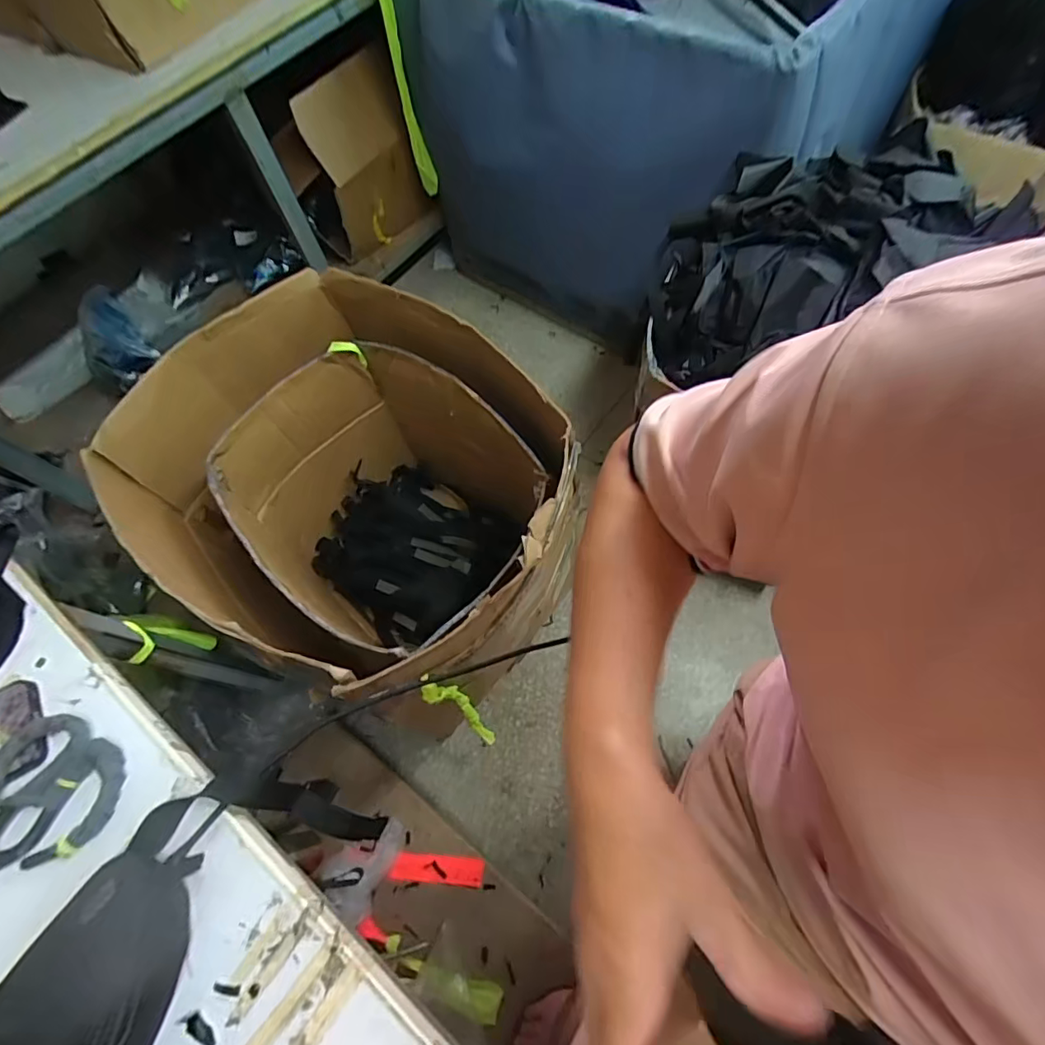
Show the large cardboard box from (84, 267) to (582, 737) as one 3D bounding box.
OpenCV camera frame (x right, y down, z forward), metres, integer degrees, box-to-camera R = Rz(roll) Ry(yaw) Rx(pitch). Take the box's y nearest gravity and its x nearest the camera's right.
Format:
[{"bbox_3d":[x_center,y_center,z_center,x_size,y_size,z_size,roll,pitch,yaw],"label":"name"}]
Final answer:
[{"bbox_3d":[-0.289,-0.010,0.998,0.745,0.578,0.549,24,69,16],"label":"large cardboard box"}]

